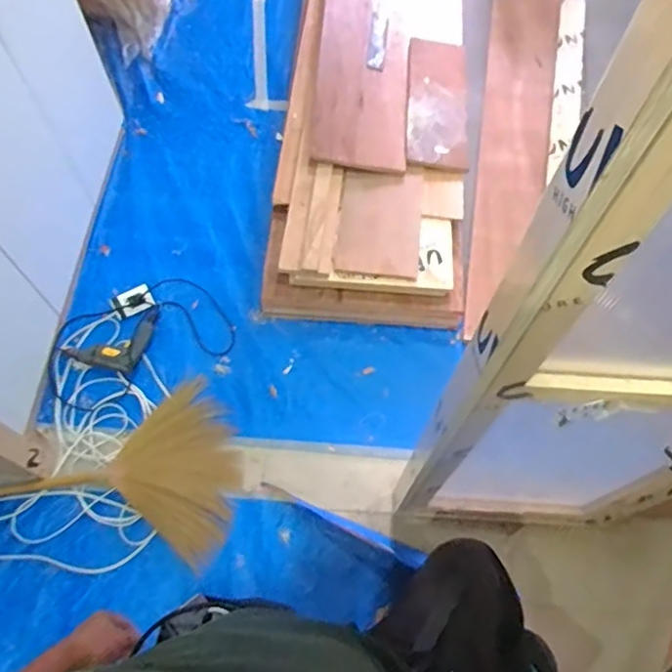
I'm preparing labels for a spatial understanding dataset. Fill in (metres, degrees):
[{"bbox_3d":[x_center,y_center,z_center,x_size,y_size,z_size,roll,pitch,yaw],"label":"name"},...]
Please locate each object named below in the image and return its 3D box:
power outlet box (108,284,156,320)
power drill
[{"bbox_3d":[-0.638,-0.108,1.808,0.119,0.036,0.085,-31,68,-15],"label":"power outlet box"},{"bbox_3d":[-0.645,0.023,1.719,0.297,0.062,0.171,-28,67,-14],"label":"power drill"}]

